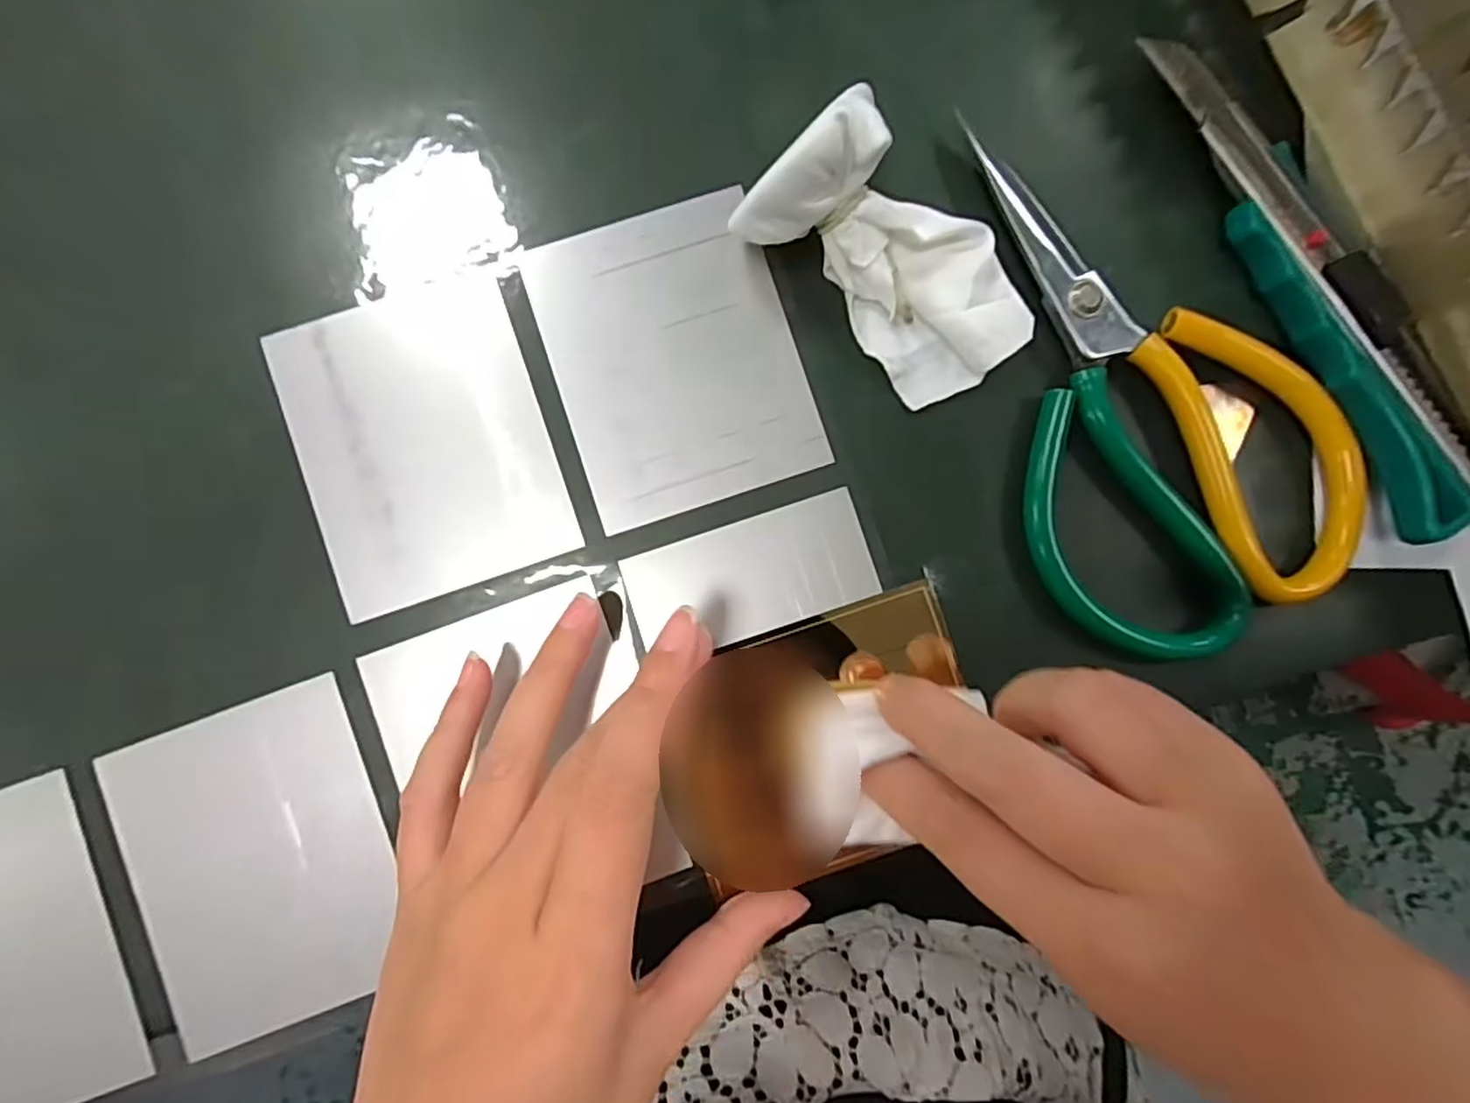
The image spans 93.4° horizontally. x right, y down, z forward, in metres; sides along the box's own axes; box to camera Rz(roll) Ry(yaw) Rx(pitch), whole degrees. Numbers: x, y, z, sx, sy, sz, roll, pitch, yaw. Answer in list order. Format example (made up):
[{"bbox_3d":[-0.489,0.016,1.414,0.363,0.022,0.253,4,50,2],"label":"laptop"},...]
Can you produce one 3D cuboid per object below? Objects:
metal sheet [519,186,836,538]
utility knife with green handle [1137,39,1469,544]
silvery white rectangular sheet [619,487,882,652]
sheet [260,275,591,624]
[{"bbox_3d":[-0.020,-0.065,0.234,0.079,0.005,0.099,-18,89,-3],"label":"metal sheet"},{"bbox_3d":[0.188,-0.090,0.224,0.031,0.023,0.176,-24,88,-2],"label":"utility knife with green handle"},{"bbox_3d":[0.005,0.008,0.230,0.079,0.004,0.037,-18,86,-3],"label":"silvery white rectangular sheet"},{"bbox_3d":[-0.104,-0.038,0.235,0.078,0.004,0.101,-18,87,-16],"label":"sheet"}]

